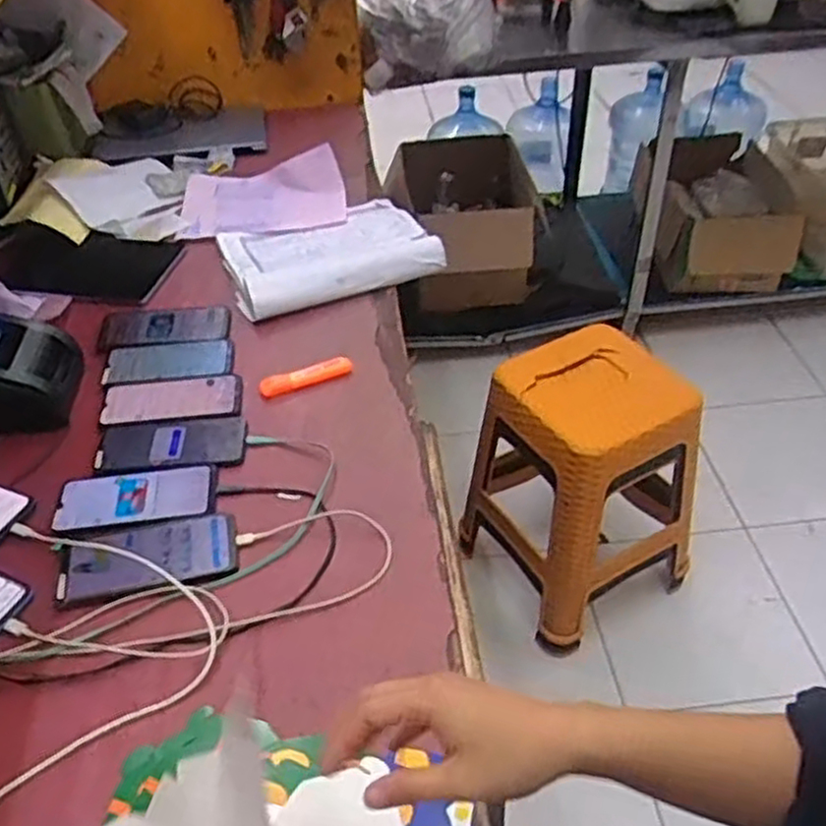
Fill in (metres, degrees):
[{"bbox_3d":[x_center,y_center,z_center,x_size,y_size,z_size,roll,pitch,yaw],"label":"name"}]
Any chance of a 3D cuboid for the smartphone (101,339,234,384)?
[{"bbox_3d":[-0.315,-0.069,1.020,0.157,0.007,0.075,-7,43,-5],"label":"smartphone"}]

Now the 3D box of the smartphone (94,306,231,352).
[{"bbox_3d":[-0.338,-0.116,1.077,0.171,0.011,0.067,-11,43,-9],"label":"smartphone"}]

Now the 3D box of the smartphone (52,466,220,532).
[{"bbox_3d":[-0.293,0.088,0.839,0.163,0.005,0.074,-6,43,-4],"label":"smartphone"}]

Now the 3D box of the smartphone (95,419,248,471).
[{"bbox_3d":[-0.273,0.033,0.895,0.160,0.009,0.079,-3,42,0],"label":"smartphone"}]

